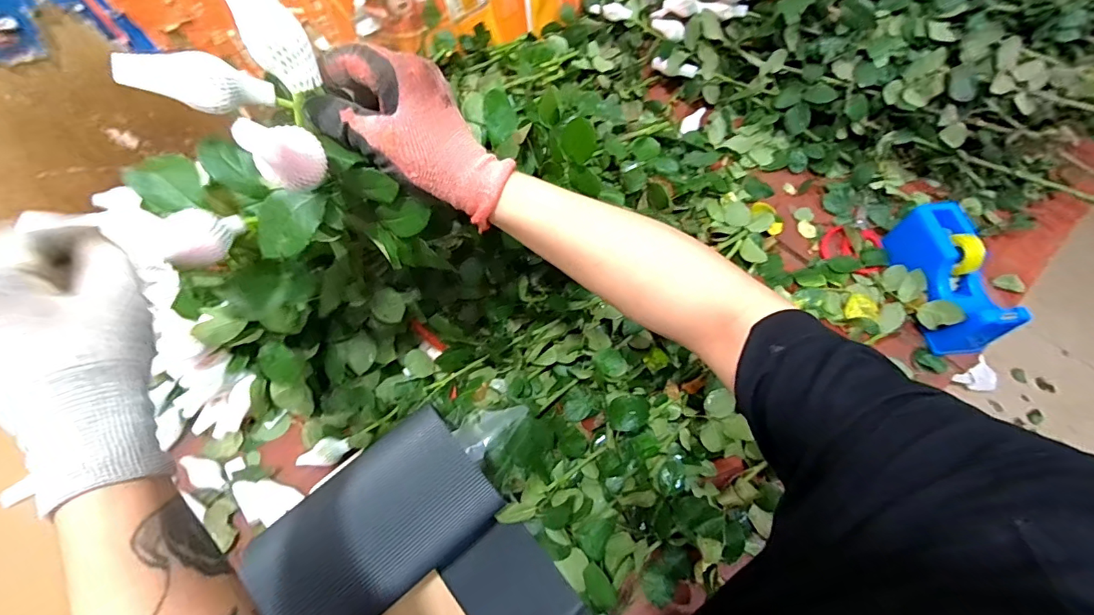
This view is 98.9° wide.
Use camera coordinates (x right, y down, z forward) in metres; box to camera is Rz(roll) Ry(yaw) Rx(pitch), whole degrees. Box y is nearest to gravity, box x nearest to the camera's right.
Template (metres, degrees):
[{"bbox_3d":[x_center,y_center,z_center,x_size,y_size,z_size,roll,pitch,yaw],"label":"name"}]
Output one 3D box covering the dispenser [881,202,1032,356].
[{"bbox_3d":[0.562,-0.042,0.668,0.076,0.098,0.216,0,61,2],"label":"dispenser"}]

